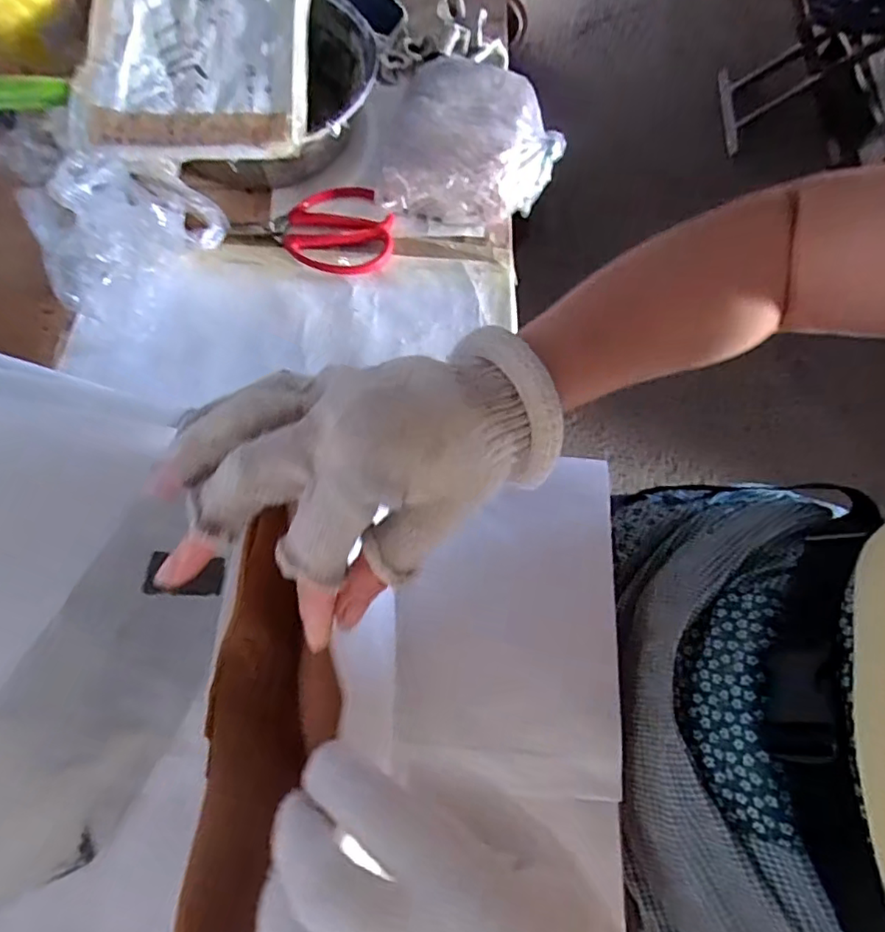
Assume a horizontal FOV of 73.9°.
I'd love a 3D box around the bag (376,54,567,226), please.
[{"bbox_3d":[0.026,-0.285,0.526,0.150,0.057,0.169,16,67,4],"label":"bag"}]

